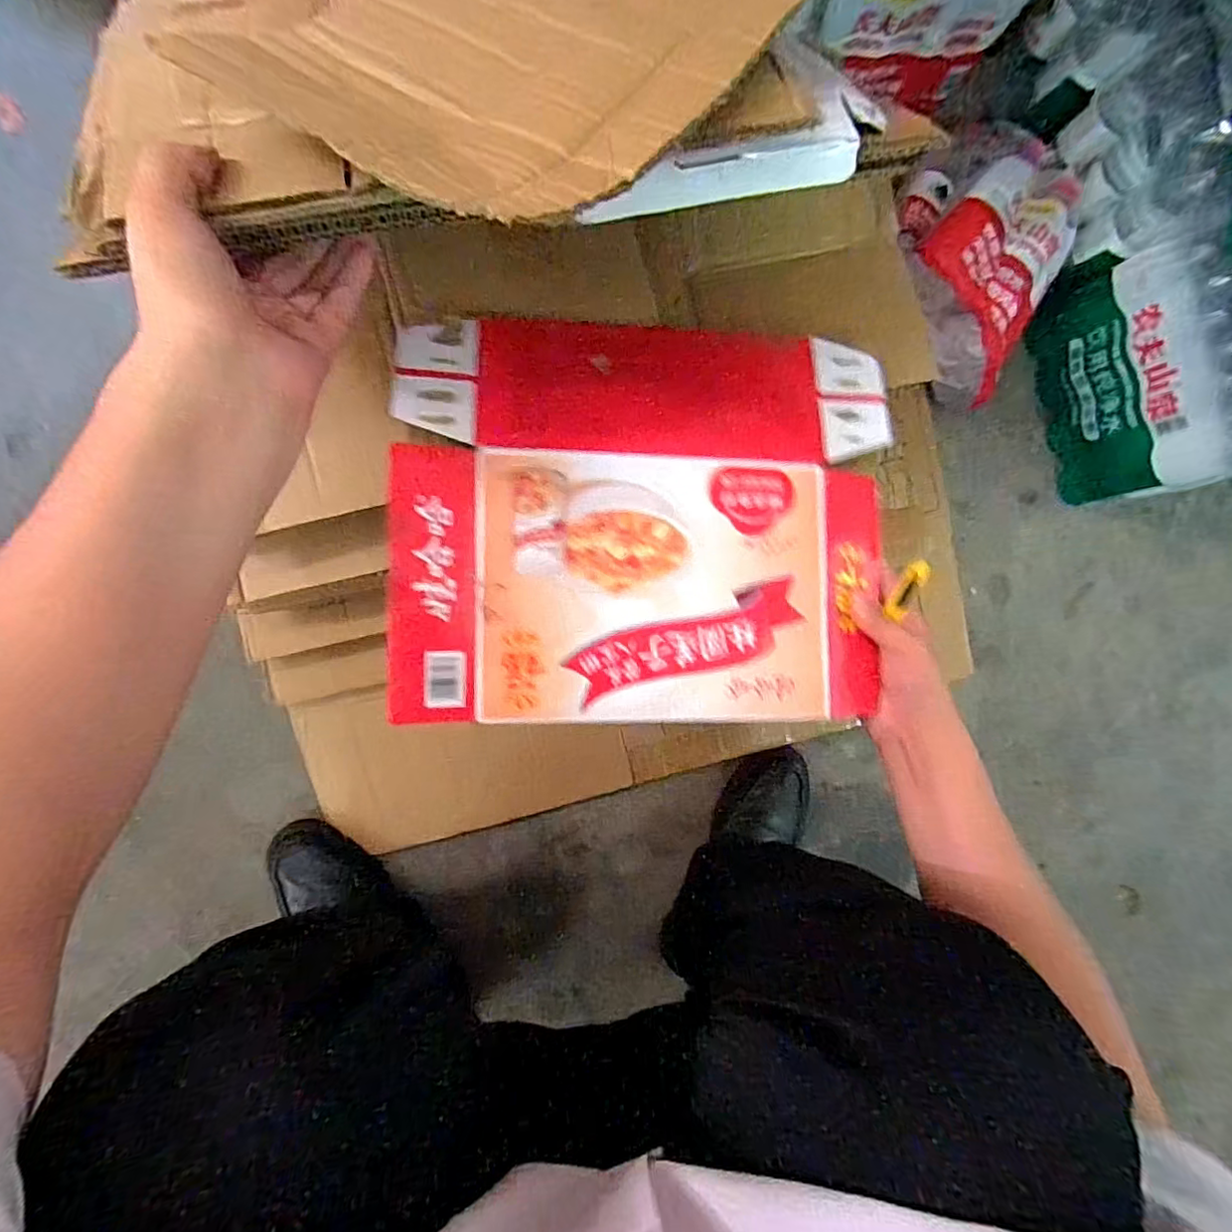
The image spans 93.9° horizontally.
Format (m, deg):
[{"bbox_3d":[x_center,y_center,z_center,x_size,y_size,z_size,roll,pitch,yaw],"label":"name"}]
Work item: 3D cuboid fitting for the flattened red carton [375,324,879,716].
[{"bbox_3d":[0.029,-0.078,0.458,0.387,0.053,0.315,0,91,-8],"label":"flattened red carton"}]

